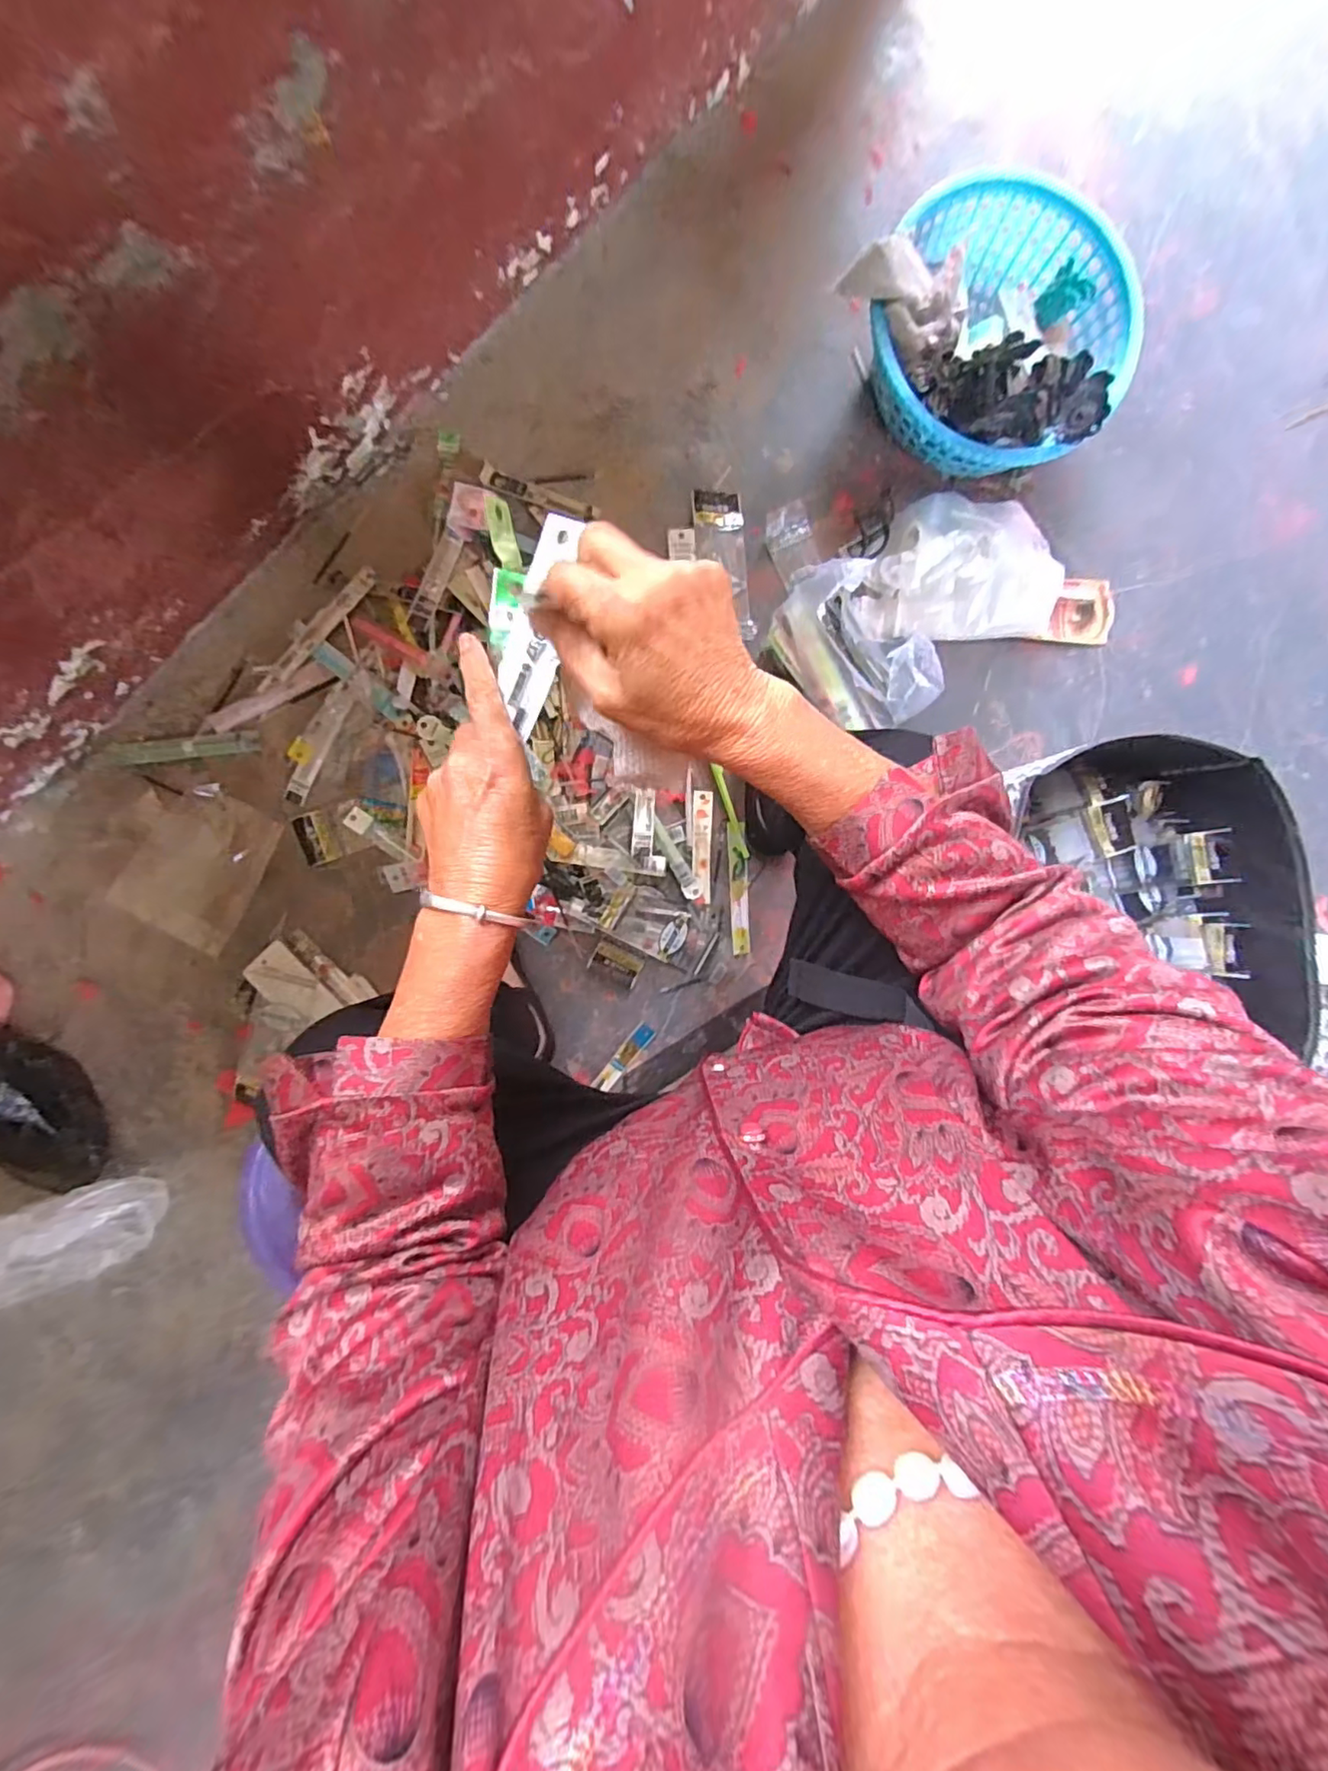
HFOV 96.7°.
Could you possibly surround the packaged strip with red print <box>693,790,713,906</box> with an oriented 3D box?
[{"bbox_3d":[0.051,-0.052,0.789,0.026,0.008,0.146,1,90,-4],"label":"packaged strip with red print"}]

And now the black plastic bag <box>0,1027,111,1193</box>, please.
[{"bbox_3d":[-0.793,0.240,0.671,0.308,0.093,0.148,40,87,-3],"label":"black plastic bag"}]

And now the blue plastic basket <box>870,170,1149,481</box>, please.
[{"bbox_3d":[0.408,-0.674,0.733,0.311,0.141,0.307,0,90,-4],"label":"blue plastic basket"}]

